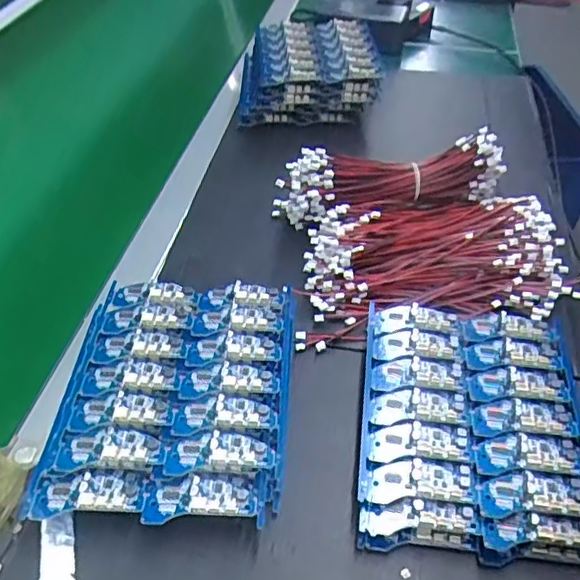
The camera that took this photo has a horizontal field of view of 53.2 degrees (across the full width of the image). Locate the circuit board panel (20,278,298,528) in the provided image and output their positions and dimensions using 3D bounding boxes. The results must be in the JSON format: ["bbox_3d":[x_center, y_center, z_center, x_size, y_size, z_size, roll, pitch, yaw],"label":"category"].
[{"bbox_3d":[-0.074,0.060,0.385,0.147,0.016,0.174,2,48,2],"label":"circuit board panel"}]

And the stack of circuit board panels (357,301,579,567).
[{"bbox_3d":[0.118,0.081,0.387,0.135,0.024,0.176,7,46,4],"label":"stack of circuit board panels"}]

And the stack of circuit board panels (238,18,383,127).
[{"bbox_3d":[0.019,-0.261,0.680,0.161,0.072,0.137,-1,46,-3],"label":"stack of circuit board panels"}]

